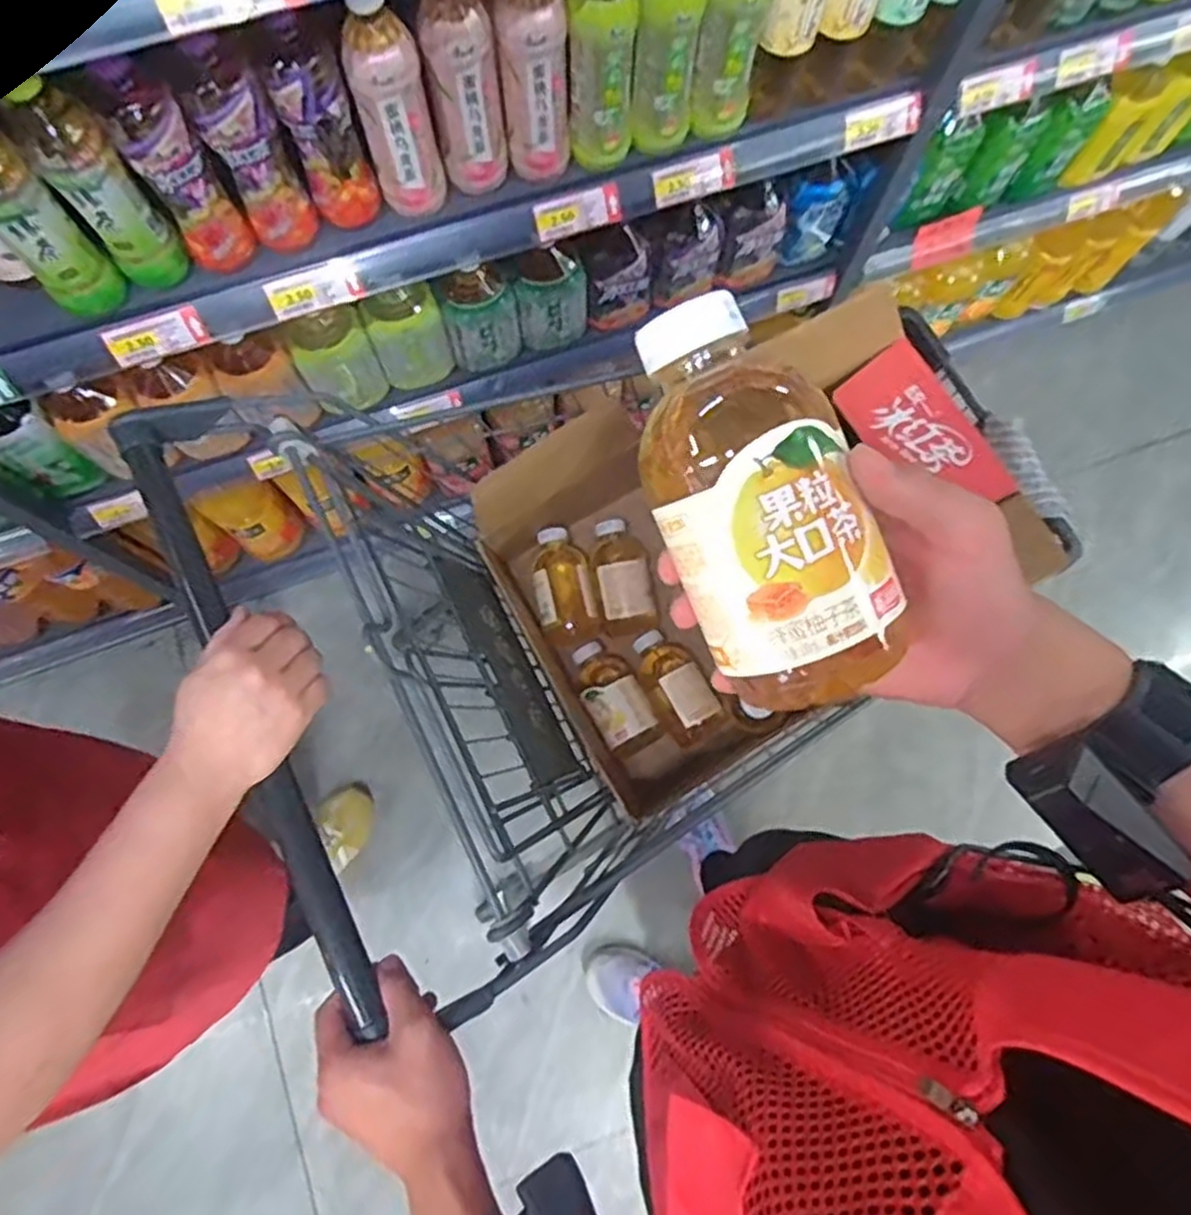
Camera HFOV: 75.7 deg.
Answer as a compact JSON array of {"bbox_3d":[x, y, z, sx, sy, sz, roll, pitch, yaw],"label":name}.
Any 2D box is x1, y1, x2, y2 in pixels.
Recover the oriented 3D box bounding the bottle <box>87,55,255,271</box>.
[{"bbox_3d":[-0.383,-0.401,0.691,0.059,0.205,0.070,-39,79,-10],"label":"bottle"}]

